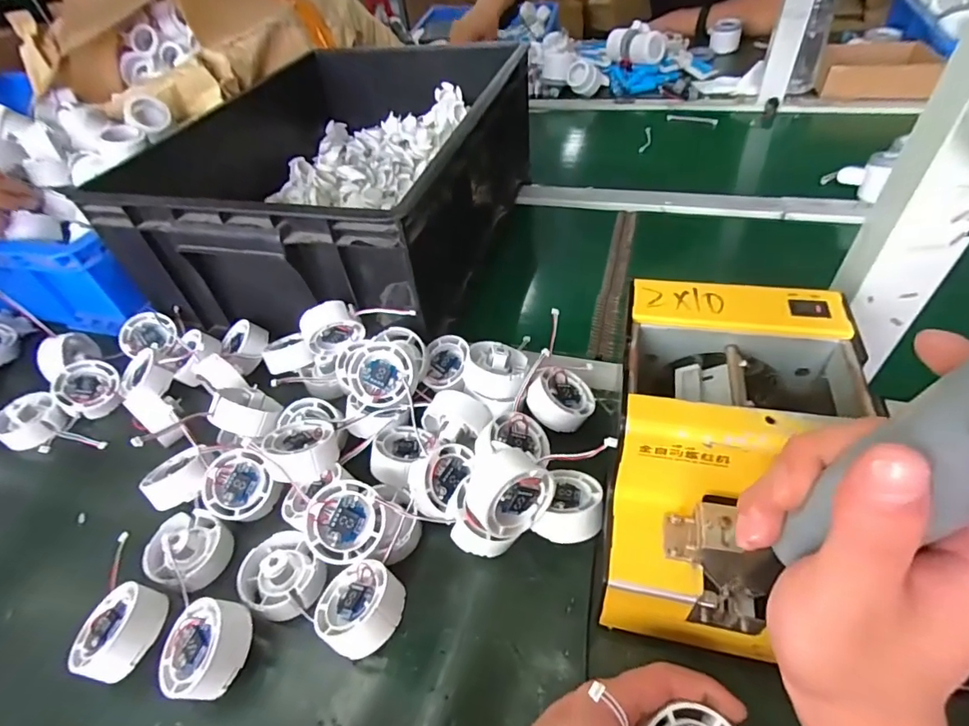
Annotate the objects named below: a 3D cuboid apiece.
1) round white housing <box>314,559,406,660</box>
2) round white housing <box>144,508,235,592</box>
[{"bbox_3d":[-0.080,0.158,0.324,0.054,0.026,0.054,-22,37,17],"label":"round white housing"},{"bbox_3d":[-0.223,0.139,0.375,0.051,0.032,0.052,-4,46,4],"label":"round white housing"}]

